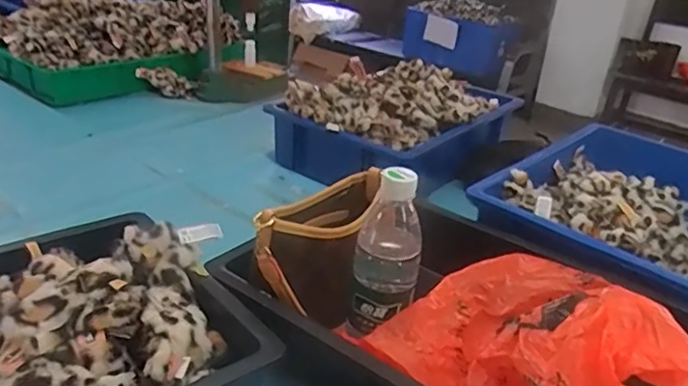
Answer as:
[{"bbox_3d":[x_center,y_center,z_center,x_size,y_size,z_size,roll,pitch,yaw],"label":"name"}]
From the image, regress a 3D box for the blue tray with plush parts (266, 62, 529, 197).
[{"bbox_3d":[0.115,-0.142,1.131,0.279,0.149,0.444,24,32,33],"label":"blue tray with plush parts"}]

